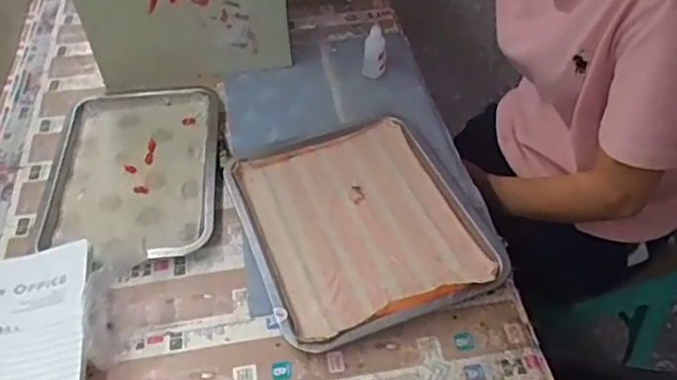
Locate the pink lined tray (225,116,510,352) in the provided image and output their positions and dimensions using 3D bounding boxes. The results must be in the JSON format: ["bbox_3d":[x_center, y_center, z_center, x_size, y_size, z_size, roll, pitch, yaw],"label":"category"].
[{"bbox_3d":[0.024,0.032,0.732,0.263,0.026,0.302,-17,48,-14],"label":"pink lined tray"}]

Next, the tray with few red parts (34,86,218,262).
[{"bbox_3d":[-0.270,-0.032,0.805,0.213,0.018,0.309,-6,46,-4],"label":"tray with few red parts"}]

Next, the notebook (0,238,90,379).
[{"bbox_3d":[-0.310,0.139,0.599,0.124,0.013,0.196,-9,48,-8],"label":"notebook"}]

